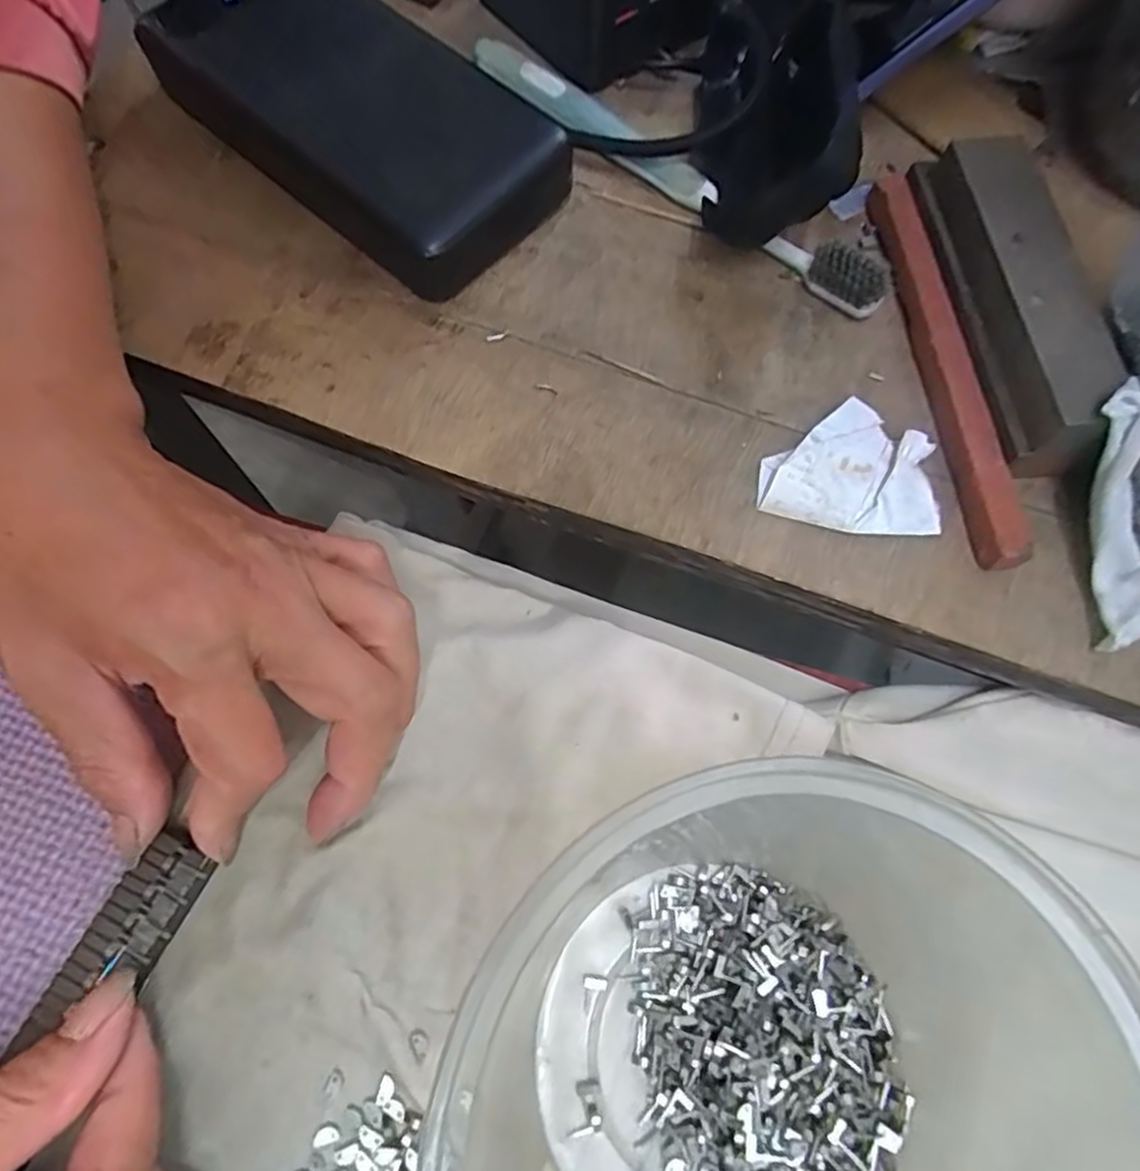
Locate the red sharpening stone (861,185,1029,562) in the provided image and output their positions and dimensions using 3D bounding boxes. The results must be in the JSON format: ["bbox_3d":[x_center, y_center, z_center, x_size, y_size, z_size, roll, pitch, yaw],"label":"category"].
[{"bbox_3d":[0.119,-0.078,0.227,0.014,0.014,0.151,-3,70,-3],"label":"red sharpening stone"}]

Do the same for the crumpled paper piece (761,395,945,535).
[{"bbox_3d":[0.088,-0.036,0.215,0.053,0.010,0.039,13,70,3],"label":"crumpled paper piece"}]

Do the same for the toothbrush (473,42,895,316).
[{"bbox_3d":[0.033,-0.151,0.253,0.184,0.016,0.016,41,74,12],"label":"toothbrush"}]

